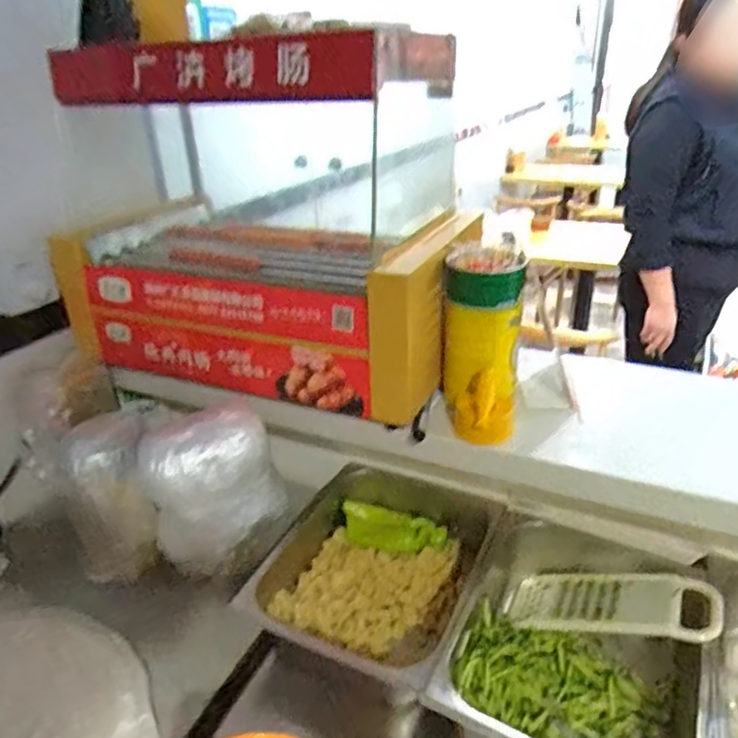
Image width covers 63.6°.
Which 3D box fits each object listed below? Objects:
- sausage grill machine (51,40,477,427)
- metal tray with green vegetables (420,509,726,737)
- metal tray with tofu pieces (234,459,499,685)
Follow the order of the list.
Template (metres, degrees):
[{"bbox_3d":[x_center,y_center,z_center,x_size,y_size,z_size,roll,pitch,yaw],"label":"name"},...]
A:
[{"bbox_3d":[-0.154,-0.230,0.892,0.580,0.437,0.359,8,29,18],"label":"sausage grill machine"},{"bbox_3d":[0.247,0.328,0.697,0.262,0.097,0.339,12,30,25],"label":"metal tray with green vegetables"},{"bbox_3d":[0.011,0.279,0.818,0.267,0.096,0.327,12,30,25],"label":"metal tray with tofu pieces"}]

